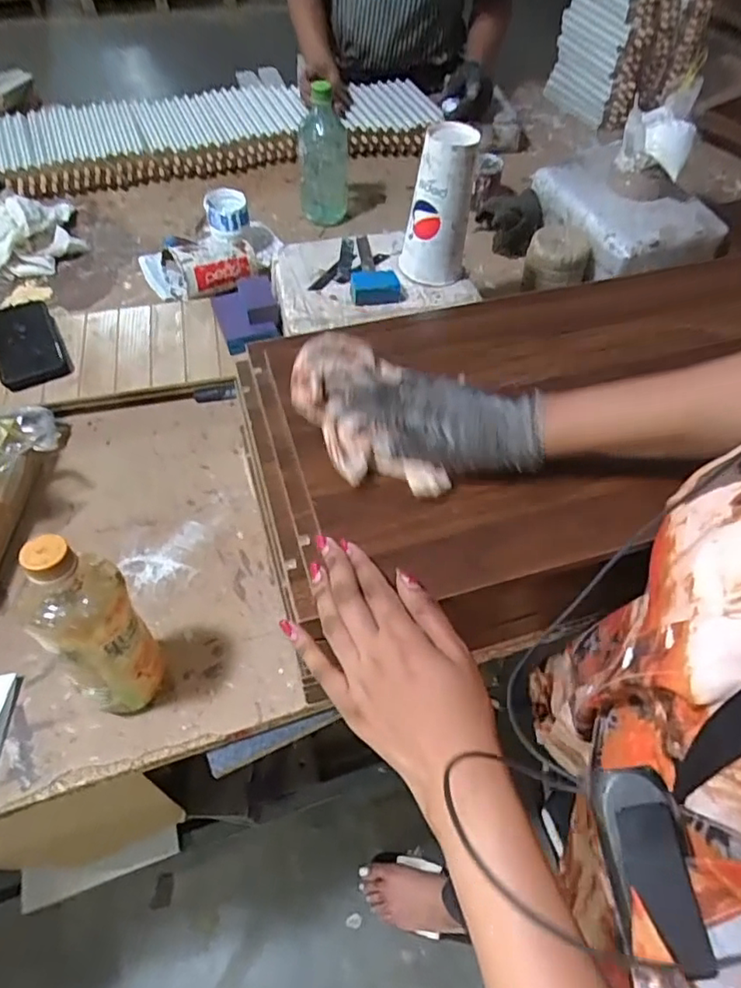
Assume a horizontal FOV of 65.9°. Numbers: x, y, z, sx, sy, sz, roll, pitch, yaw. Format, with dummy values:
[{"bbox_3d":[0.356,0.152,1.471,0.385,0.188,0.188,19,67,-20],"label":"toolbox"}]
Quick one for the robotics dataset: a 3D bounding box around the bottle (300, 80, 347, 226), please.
[{"bbox_3d":[-0.078,-0.559,0.956,0.079,0.195,0.071,3,58,0],"label":"bottle"}]

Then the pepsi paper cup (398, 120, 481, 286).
[{"bbox_3d":[0.086,-0.363,0.724,0.083,0.165,0.081,7,58,3],"label":"pepsi paper cup"}]

